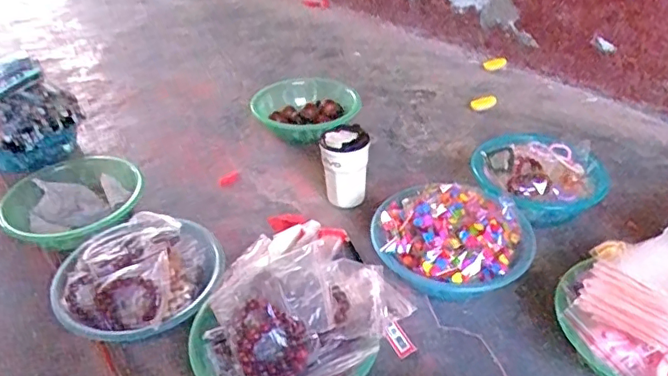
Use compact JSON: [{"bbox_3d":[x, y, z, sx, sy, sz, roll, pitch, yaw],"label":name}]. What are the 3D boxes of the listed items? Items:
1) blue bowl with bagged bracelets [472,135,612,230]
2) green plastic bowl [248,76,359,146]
[{"bbox_3d":[0.365,-0.024,1.008,0.215,0.094,0.231,-1,35,1],"label":"blue bowl with bagged bracelets"},{"bbox_3d":[-0.048,-0.185,1.252,0.201,0.083,0.198,-1,35,1],"label":"green plastic bowl"}]

